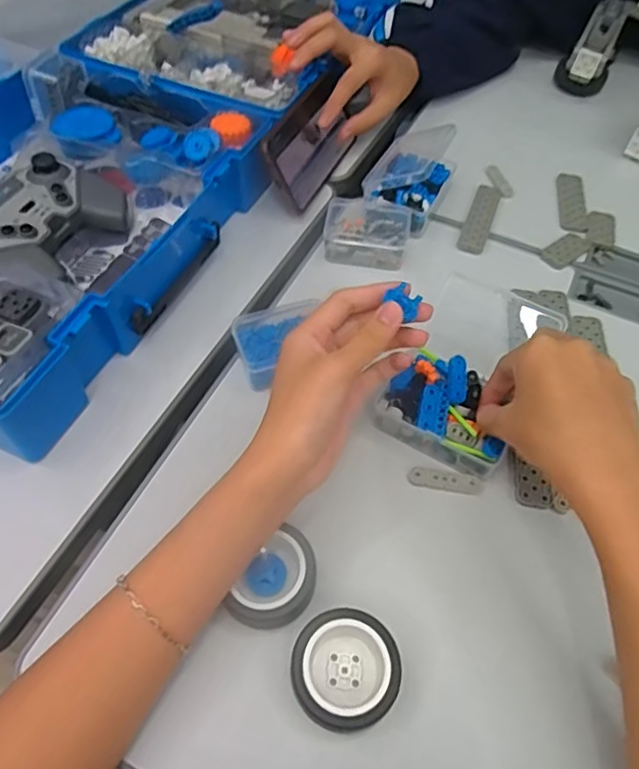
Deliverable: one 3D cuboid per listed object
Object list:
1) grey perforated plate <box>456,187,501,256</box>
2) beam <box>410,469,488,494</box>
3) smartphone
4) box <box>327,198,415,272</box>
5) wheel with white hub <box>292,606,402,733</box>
[{"bbox_3d":[0.157,-0.163,0.556,0.025,0.007,0.101,20,57,10],"label":"grey perforated plate"},{"bbox_3d":[0.088,0.067,0.400,0.051,0.004,0.013,8,55,3],"label":"beam"},{"bbox_3d":[-0.005,-0.237,0.563,0.010,0.074,0.155,0,46,35],"label":"smartphone"},{"bbox_3d":[0.045,-0.142,0.528,0.073,0.028,0.065,8,55,2],"label":"box"},{"bbox_3d":[0.014,0.161,0.322,0.058,0.026,0.057,1,55,-2],"label":"wheel with white hub"}]

